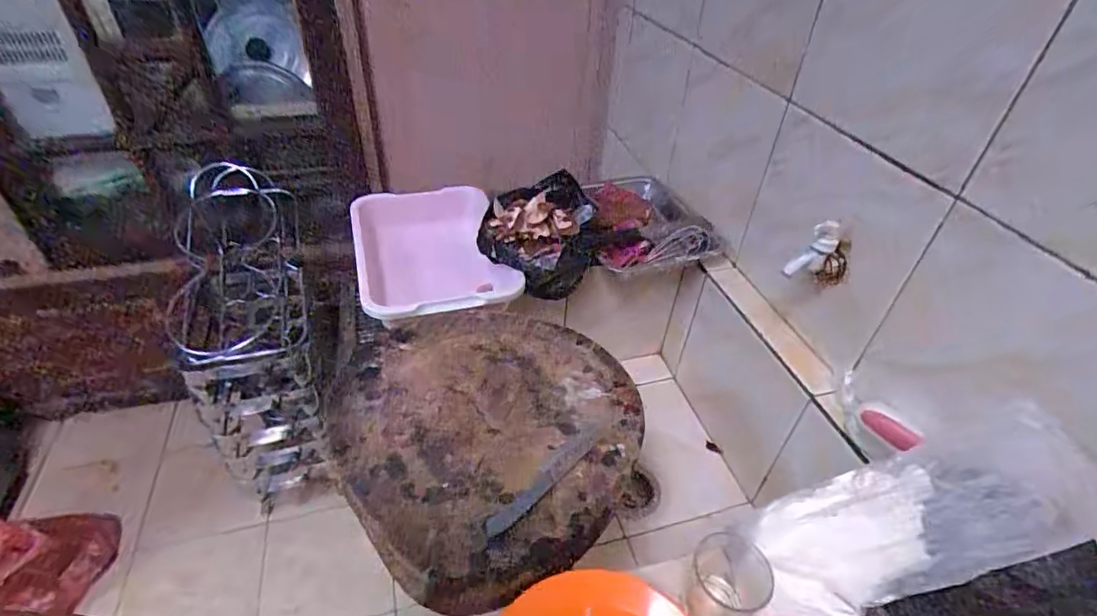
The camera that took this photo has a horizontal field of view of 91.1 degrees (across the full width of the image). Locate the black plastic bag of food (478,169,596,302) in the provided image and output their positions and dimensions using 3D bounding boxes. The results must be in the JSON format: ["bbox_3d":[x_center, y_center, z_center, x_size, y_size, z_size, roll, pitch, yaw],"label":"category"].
[{"bbox_3d":[-0.017,-0.116,0.888,0.165,0.133,0.206,10,41,8],"label":"black plastic bag of food"}]

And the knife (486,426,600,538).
[{"bbox_3d":[-0.004,0.179,0.574,0.026,0.006,0.164,33,49,30],"label":"knife"}]

